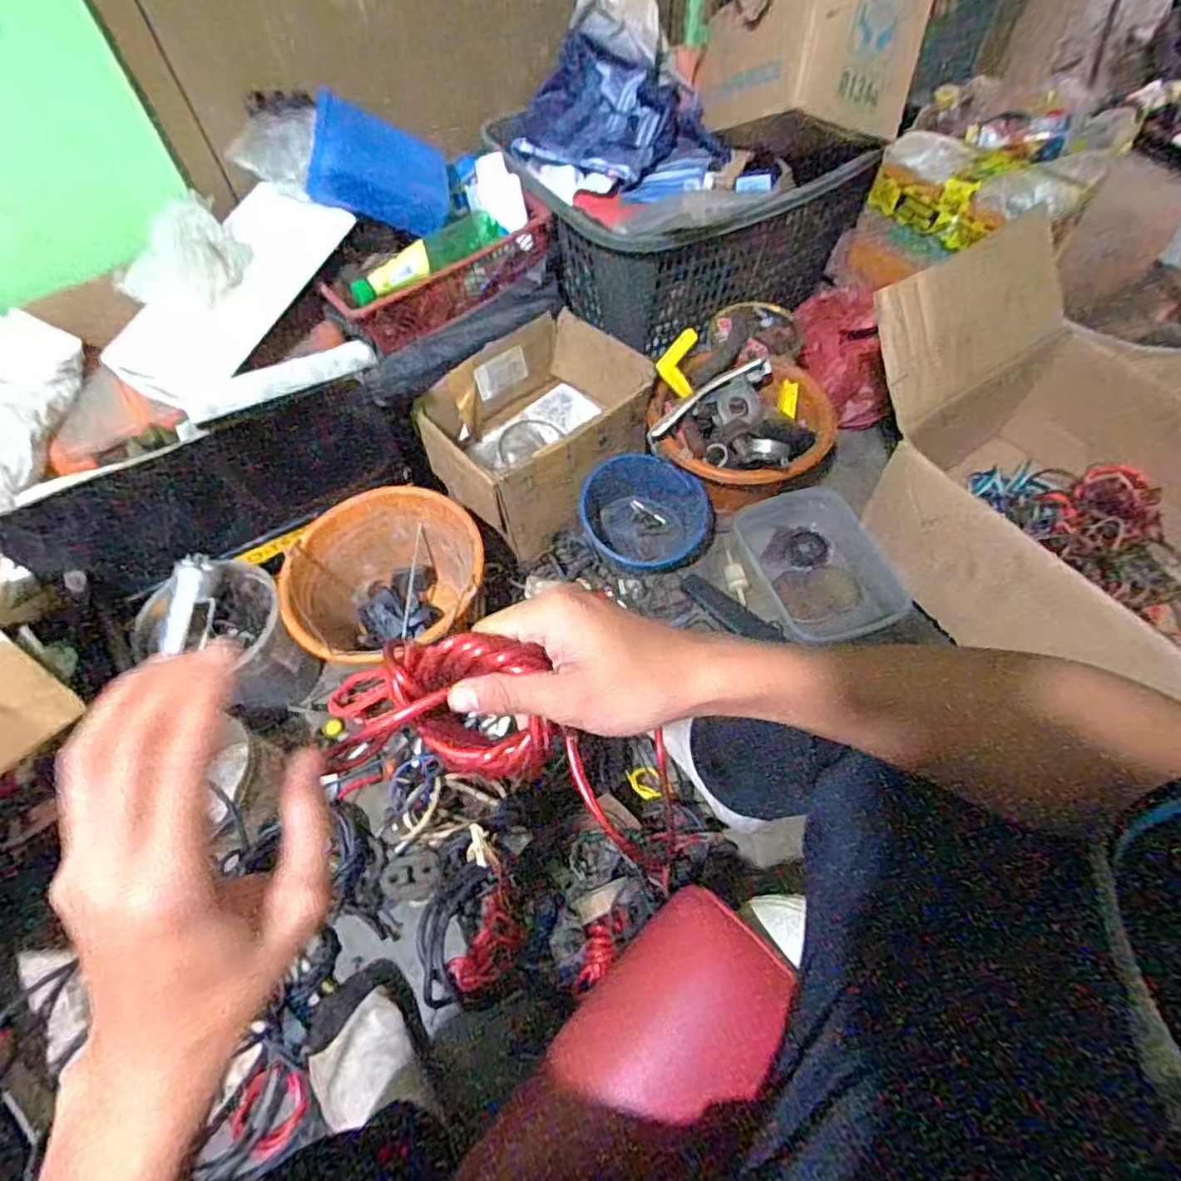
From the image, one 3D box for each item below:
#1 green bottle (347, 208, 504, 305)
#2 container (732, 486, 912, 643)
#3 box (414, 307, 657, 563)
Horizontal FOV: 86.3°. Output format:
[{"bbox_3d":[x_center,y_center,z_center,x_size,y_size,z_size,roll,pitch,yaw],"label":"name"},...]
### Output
[{"bbox_3d":[-0.222,-0.452,0.863,0.230,0.050,0.057,-41,67,-19],"label":"green bottle"},{"bbox_3d":[0.322,-0.037,0.915,0.177,0.059,0.256,-18,61,-8],"label":"container"},{"bbox_3d":[-0.078,-0.234,0.944,0.236,0.159,0.310,40,69,22],"label":"box"}]

